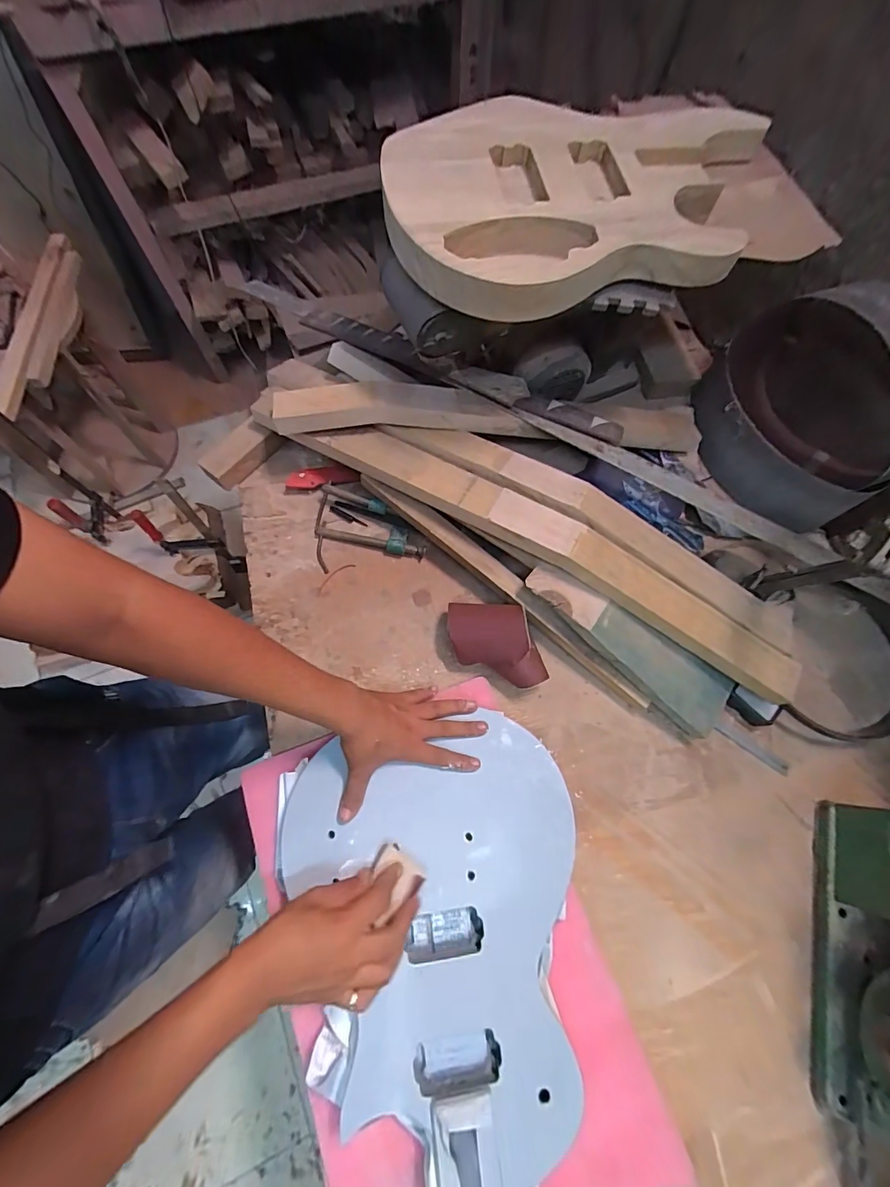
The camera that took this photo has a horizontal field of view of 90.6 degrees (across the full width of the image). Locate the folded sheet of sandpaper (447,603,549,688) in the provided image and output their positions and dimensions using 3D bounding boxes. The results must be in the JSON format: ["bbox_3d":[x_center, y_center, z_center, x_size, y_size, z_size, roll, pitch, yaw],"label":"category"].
[{"bbox_3d":[0.067,0.066,0.586,0.126,0.080,0.105,4,70,-1],"label":"folded sheet of sandpaper"}]

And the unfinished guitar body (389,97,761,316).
[{"bbox_3d":[0.173,-0.466,0.504,0.479,0.062,0.304,-12,71,-6],"label":"unfinished guitar body"}]

